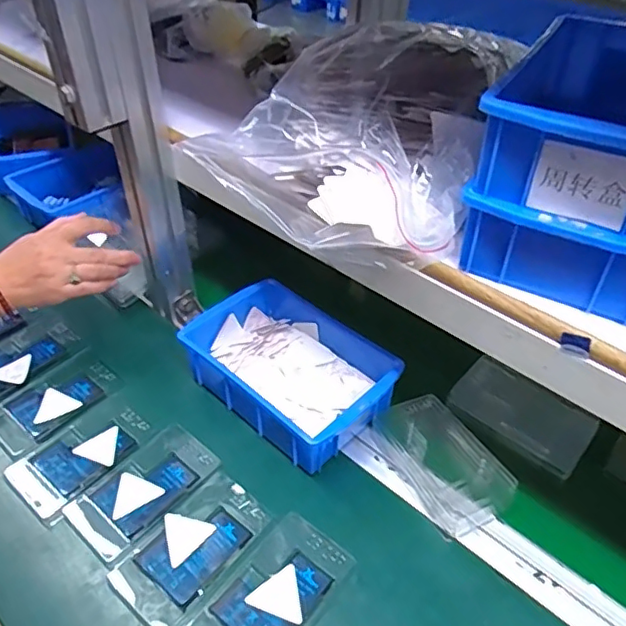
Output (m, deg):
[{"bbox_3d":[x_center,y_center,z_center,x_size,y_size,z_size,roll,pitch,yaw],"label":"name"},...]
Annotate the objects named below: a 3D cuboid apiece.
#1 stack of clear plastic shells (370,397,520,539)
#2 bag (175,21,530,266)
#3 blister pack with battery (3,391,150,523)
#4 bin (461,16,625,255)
[{"bbox_3d":[0.123,0.139,0.547,0.073,0.031,0.131,-17,45,-20],"label":"stack of clear plastic shells"},{"bbox_3d":[0.029,-0.139,0.448,0.196,0.107,0.187,12,43,11],"label":"bag"},{"bbox_3d":[-0.219,0.131,0.555,0.072,0.007,0.130,31,50,28],"label":"blister pack with battery"},{"bbox_3d":[0.196,-0.129,0.384,0.127,0.067,0.199,21,45,20],"label":"bin"}]

